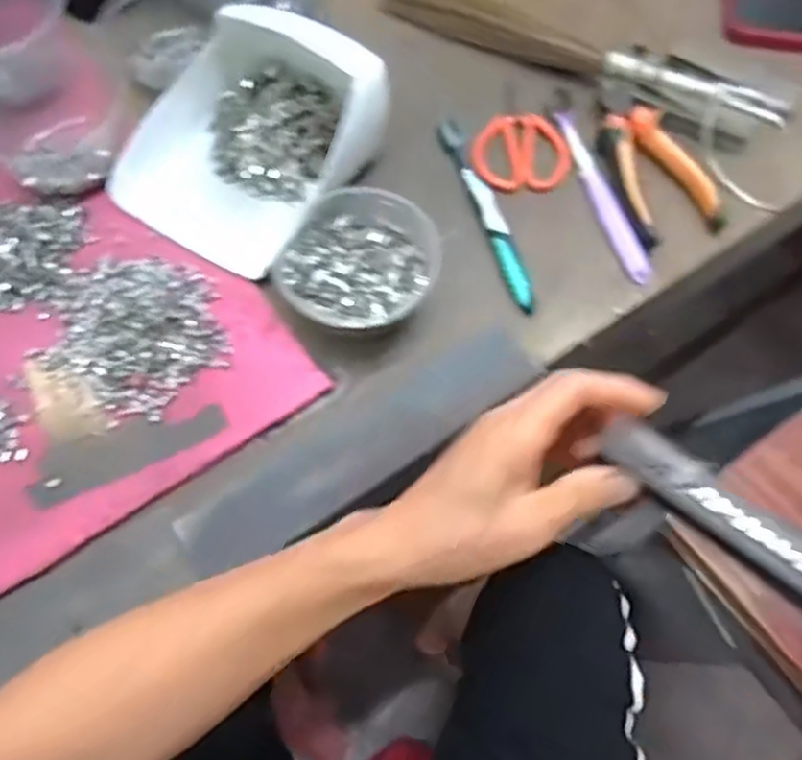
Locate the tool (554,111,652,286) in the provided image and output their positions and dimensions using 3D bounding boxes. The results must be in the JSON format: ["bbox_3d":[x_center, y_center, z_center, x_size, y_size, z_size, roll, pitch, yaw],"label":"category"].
[{"bbox_3d":[0.148,-0.140,0.544,0.017,0.006,0.160,-15,69,-8],"label":"tool"}]

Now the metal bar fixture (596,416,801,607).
[{"bbox_3d":[0.154,0.069,0.320,0.148,0.013,0.032,40,72,23],"label":"metal bar fixture"}]

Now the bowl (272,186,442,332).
[{"bbox_3d":[-0.029,-0.074,0.483,0.098,0.049,0.096,1,68,-1],"label":"bowl"}]

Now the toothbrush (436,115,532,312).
[{"bbox_3d":[0.063,-0.127,0.533,0.019,0.010,0.178,-16,69,-8],"label":"toothbrush"}]

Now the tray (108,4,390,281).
[{"bbox_3d":[-0.106,-0.183,0.516,0.159,0.067,0.178,28,68,9],"label":"tray"}]

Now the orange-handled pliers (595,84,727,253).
[{"bbox_3d":[0.179,-0.166,0.546,0.064,0.021,0.144,-21,70,-10],"label":"orange-handled pliers"}]

